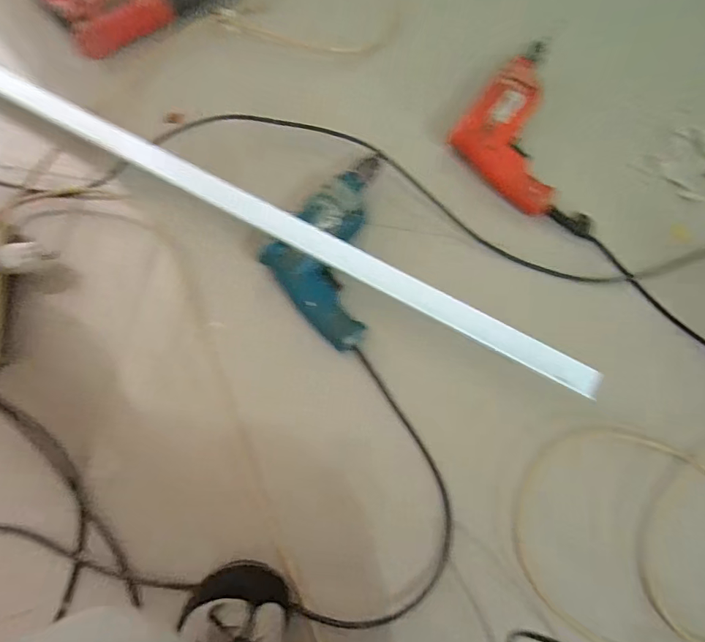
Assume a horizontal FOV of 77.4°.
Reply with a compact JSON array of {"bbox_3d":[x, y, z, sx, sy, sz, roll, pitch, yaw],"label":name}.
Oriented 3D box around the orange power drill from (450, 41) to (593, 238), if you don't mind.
[{"bbox_3d":[0.274,-0.250,0.623,0.229,0.084,0.188,39,77,9],"label":"orange power drill"}]

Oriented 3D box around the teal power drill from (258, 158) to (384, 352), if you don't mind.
[{"bbox_3d":[-0.041,-0.098,0.563,0.126,0.053,0.252,5,74,0],"label":"teal power drill"}]

